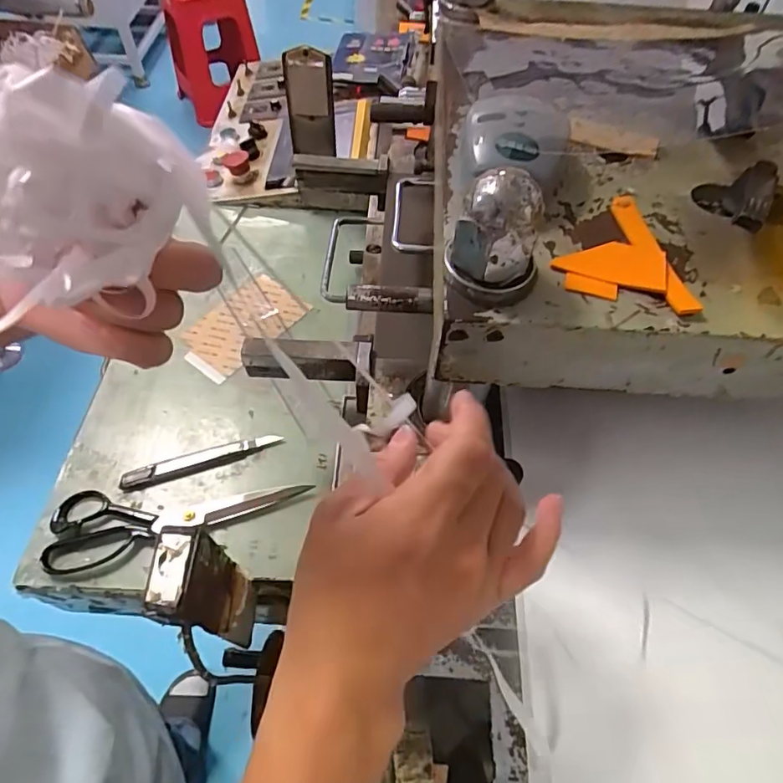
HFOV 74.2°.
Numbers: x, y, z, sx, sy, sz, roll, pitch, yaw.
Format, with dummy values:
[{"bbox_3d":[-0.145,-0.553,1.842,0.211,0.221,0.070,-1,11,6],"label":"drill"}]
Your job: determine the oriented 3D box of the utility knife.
[{"bbox_3d":[-0.200,0.071,0.548,0.162,0.009,0.017,-16,59,-12],"label":"utility knife"}]

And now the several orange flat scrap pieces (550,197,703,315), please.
[{"bbox_3d":[0.140,-0.088,0.316,0.076,0.005,0.094,10,57,4],"label":"several orange flat scrap pieces"}]

